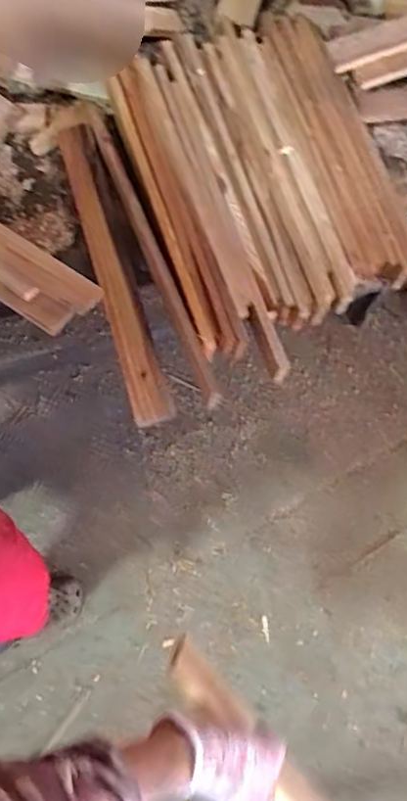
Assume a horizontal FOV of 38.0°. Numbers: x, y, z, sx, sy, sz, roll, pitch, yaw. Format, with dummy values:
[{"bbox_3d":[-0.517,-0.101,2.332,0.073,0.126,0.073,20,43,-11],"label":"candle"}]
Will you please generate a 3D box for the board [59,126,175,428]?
[{"bbox_3d":[-0.131,-0.194,0.842,0.048,0.029,0.482,-14,72,-11],"label":"board"}]

